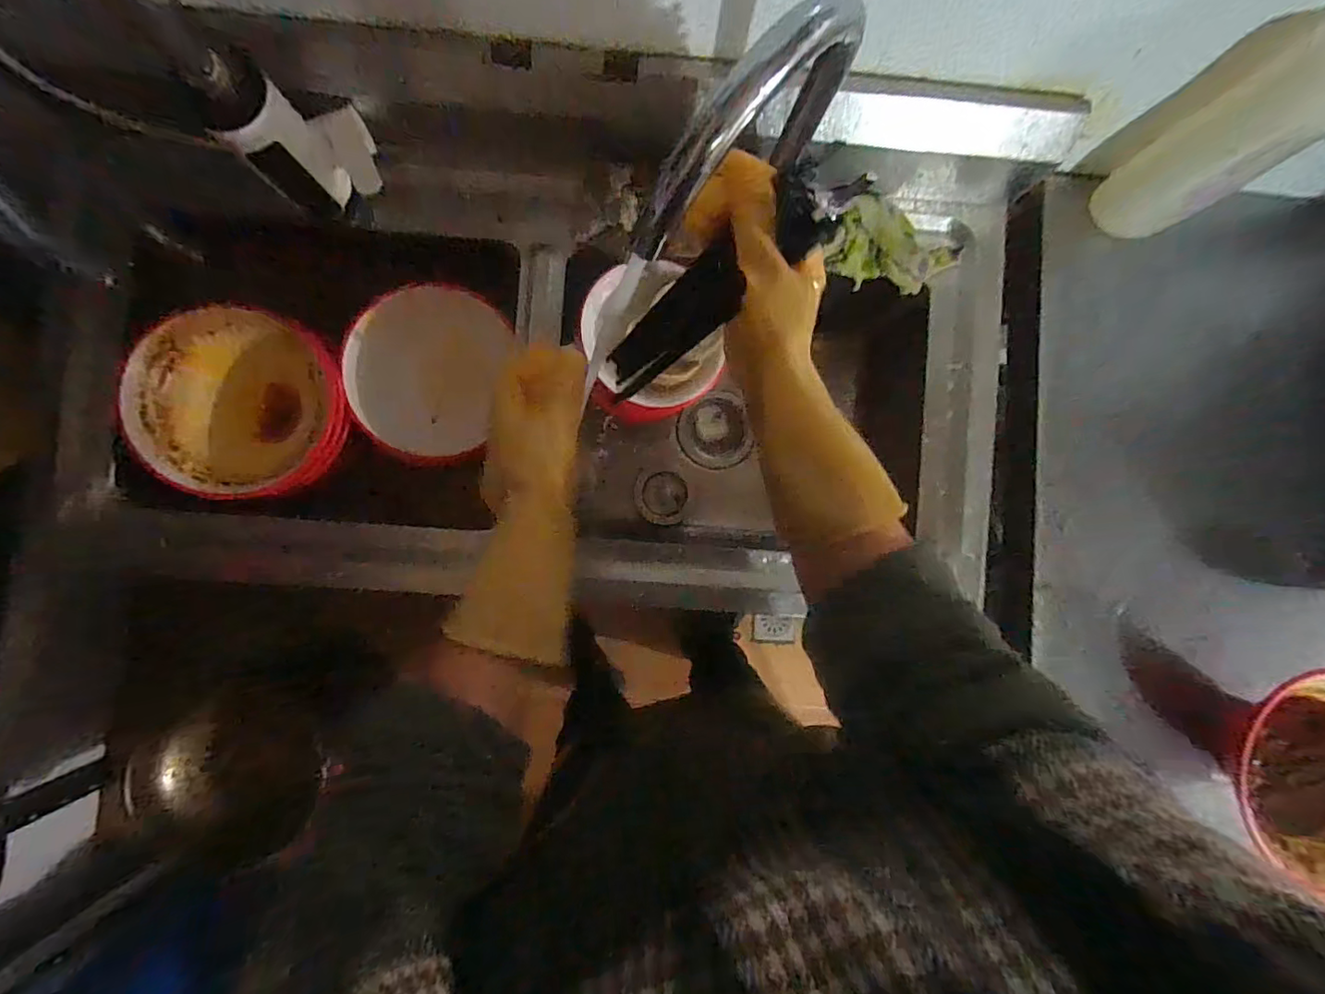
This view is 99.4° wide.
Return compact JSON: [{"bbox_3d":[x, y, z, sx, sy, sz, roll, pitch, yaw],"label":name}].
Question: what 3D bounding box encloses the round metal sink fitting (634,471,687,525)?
[{"bbox_3d":[-0.002,0.001,0.785,0.070,0.009,0.074,-1,88,-3],"label":"round metal sink fitting"}]

